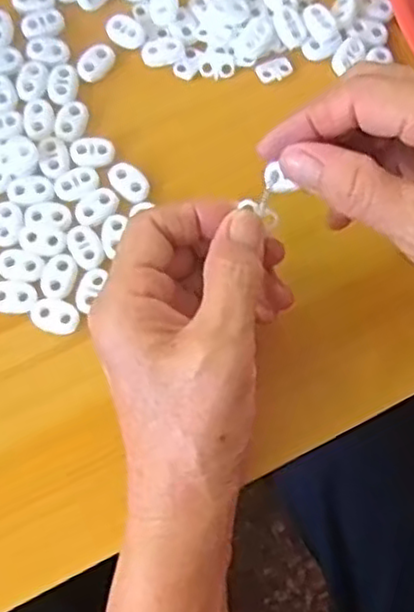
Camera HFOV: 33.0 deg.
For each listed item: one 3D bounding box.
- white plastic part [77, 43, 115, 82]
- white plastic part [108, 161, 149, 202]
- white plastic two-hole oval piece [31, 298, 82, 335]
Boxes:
[{"bbox_3d":[-0.058,-0.128,0.367,0.022,0.004,0.015,-41,80,-12],"label":"white plastic part"},{"bbox_3d":[-0.039,-0.062,0.348,0.015,0.004,0.023,-43,80,-13],"label":"white plastic part"},{"bbox_3d":[-0.072,0.005,0.330,0.022,0.004,0.016,8,74,0],"label":"white plastic two-hole oval piece"}]

